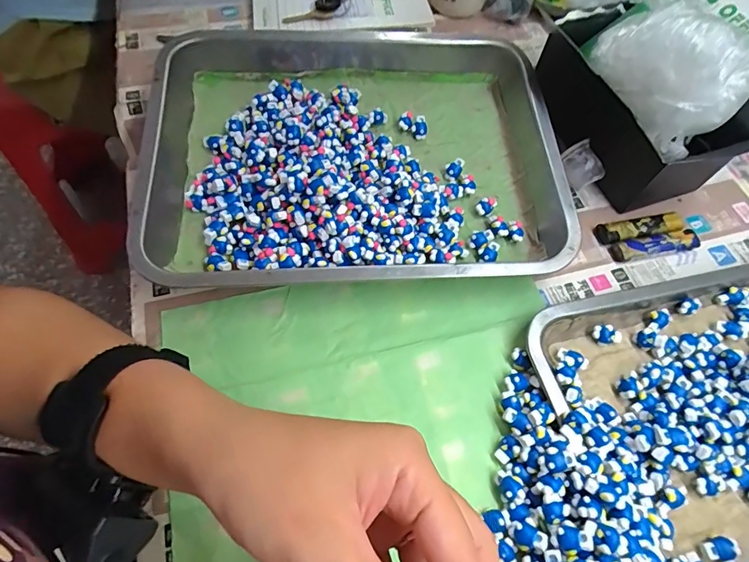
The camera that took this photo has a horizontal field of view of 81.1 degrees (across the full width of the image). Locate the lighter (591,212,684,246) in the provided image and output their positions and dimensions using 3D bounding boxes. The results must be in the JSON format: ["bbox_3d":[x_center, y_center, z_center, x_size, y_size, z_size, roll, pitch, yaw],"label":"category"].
[{"bbox_3d":[0.245,-0.048,0.404,0.083,0.012,0.020,-9,62,-9],"label":"lighter"}]

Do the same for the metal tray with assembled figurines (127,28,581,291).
[{"bbox_3d":[-0.030,-0.121,0.401,0.377,0.054,0.290,-4,61,-6],"label":"metal tray with assembled figurines"}]

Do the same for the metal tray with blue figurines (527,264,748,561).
[{"bbox_3d":[0.286,0.087,0.319,0.320,0.032,0.204,-10,62,-9],"label":"metal tray with blue figurines"}]

